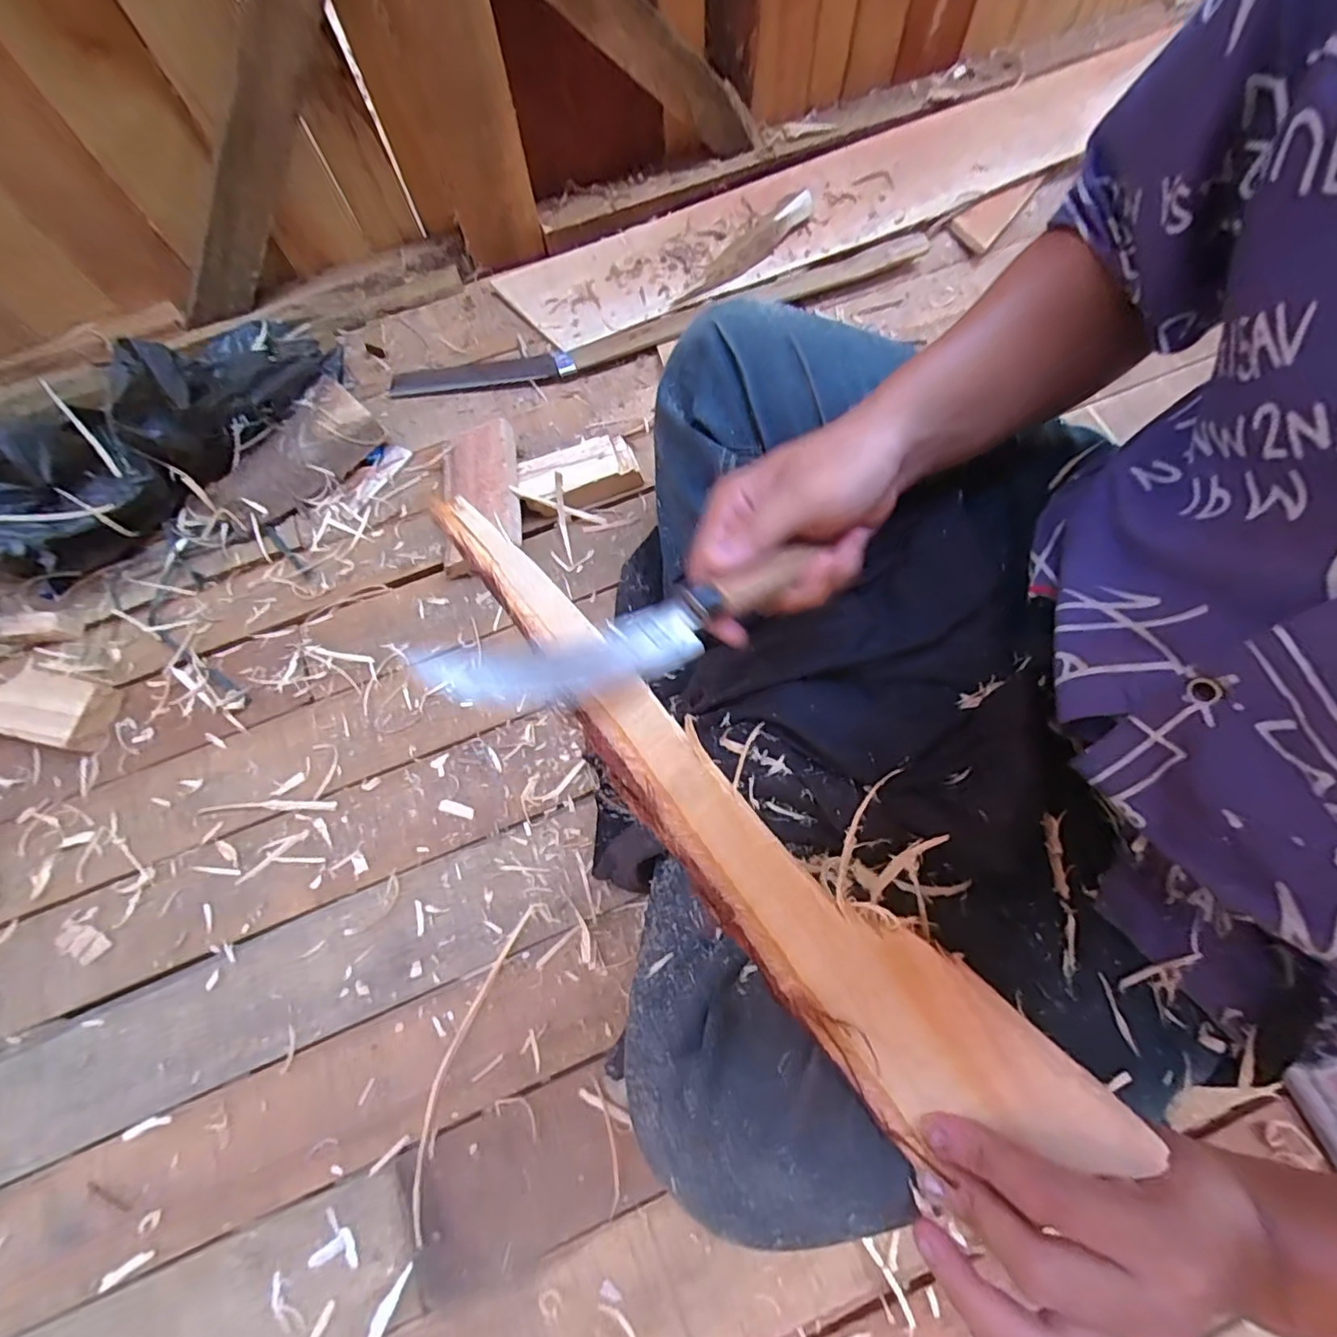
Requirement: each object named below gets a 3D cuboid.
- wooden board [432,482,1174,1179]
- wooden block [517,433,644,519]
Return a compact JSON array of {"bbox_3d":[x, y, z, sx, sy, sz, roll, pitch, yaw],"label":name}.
[{"bbox_3d":[0.029,0.069,0.239,0.061,0.028,0.350,-43,87,-13],"label":"wooden board"},{"bbox_3d":[-0.090,-0.194,0.602,0.114,0.038,0.058,-22,70,-6],"label":"wooden block"}]

